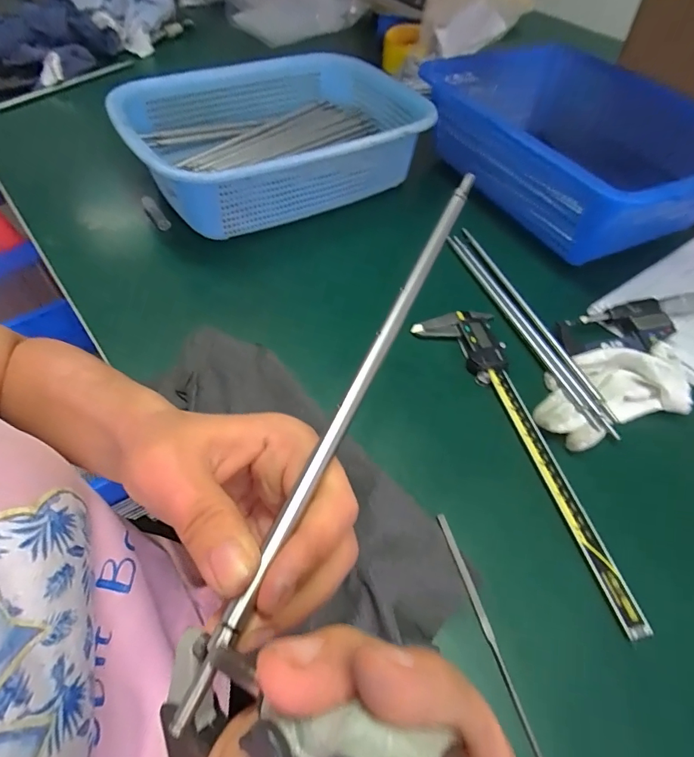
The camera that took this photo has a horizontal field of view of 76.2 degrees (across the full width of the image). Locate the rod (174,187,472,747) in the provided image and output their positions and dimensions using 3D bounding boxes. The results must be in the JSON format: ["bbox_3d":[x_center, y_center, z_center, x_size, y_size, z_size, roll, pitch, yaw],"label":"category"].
[{"bbox_3d":[0.011,-0.008,0.183,0.006,0.010,0.267,22,60,12],"label":"rod"}]

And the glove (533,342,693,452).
[{"bbox_3d":[0.229,0.005,0.377,0.152,0.029,0.077,-14,56,-14],"label":"glove"}]

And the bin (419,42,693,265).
[{"bbox_3d":[0.280,-0.290,0.550,0.284,0.107,0.334,-21,57,-18],"label":"bin"}]

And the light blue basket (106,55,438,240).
[{"bbox_3d":[-0.086,-0.292,0.536,0.331,0.085,0.235,-23,58,-19],"label":"light blue basket"}]

